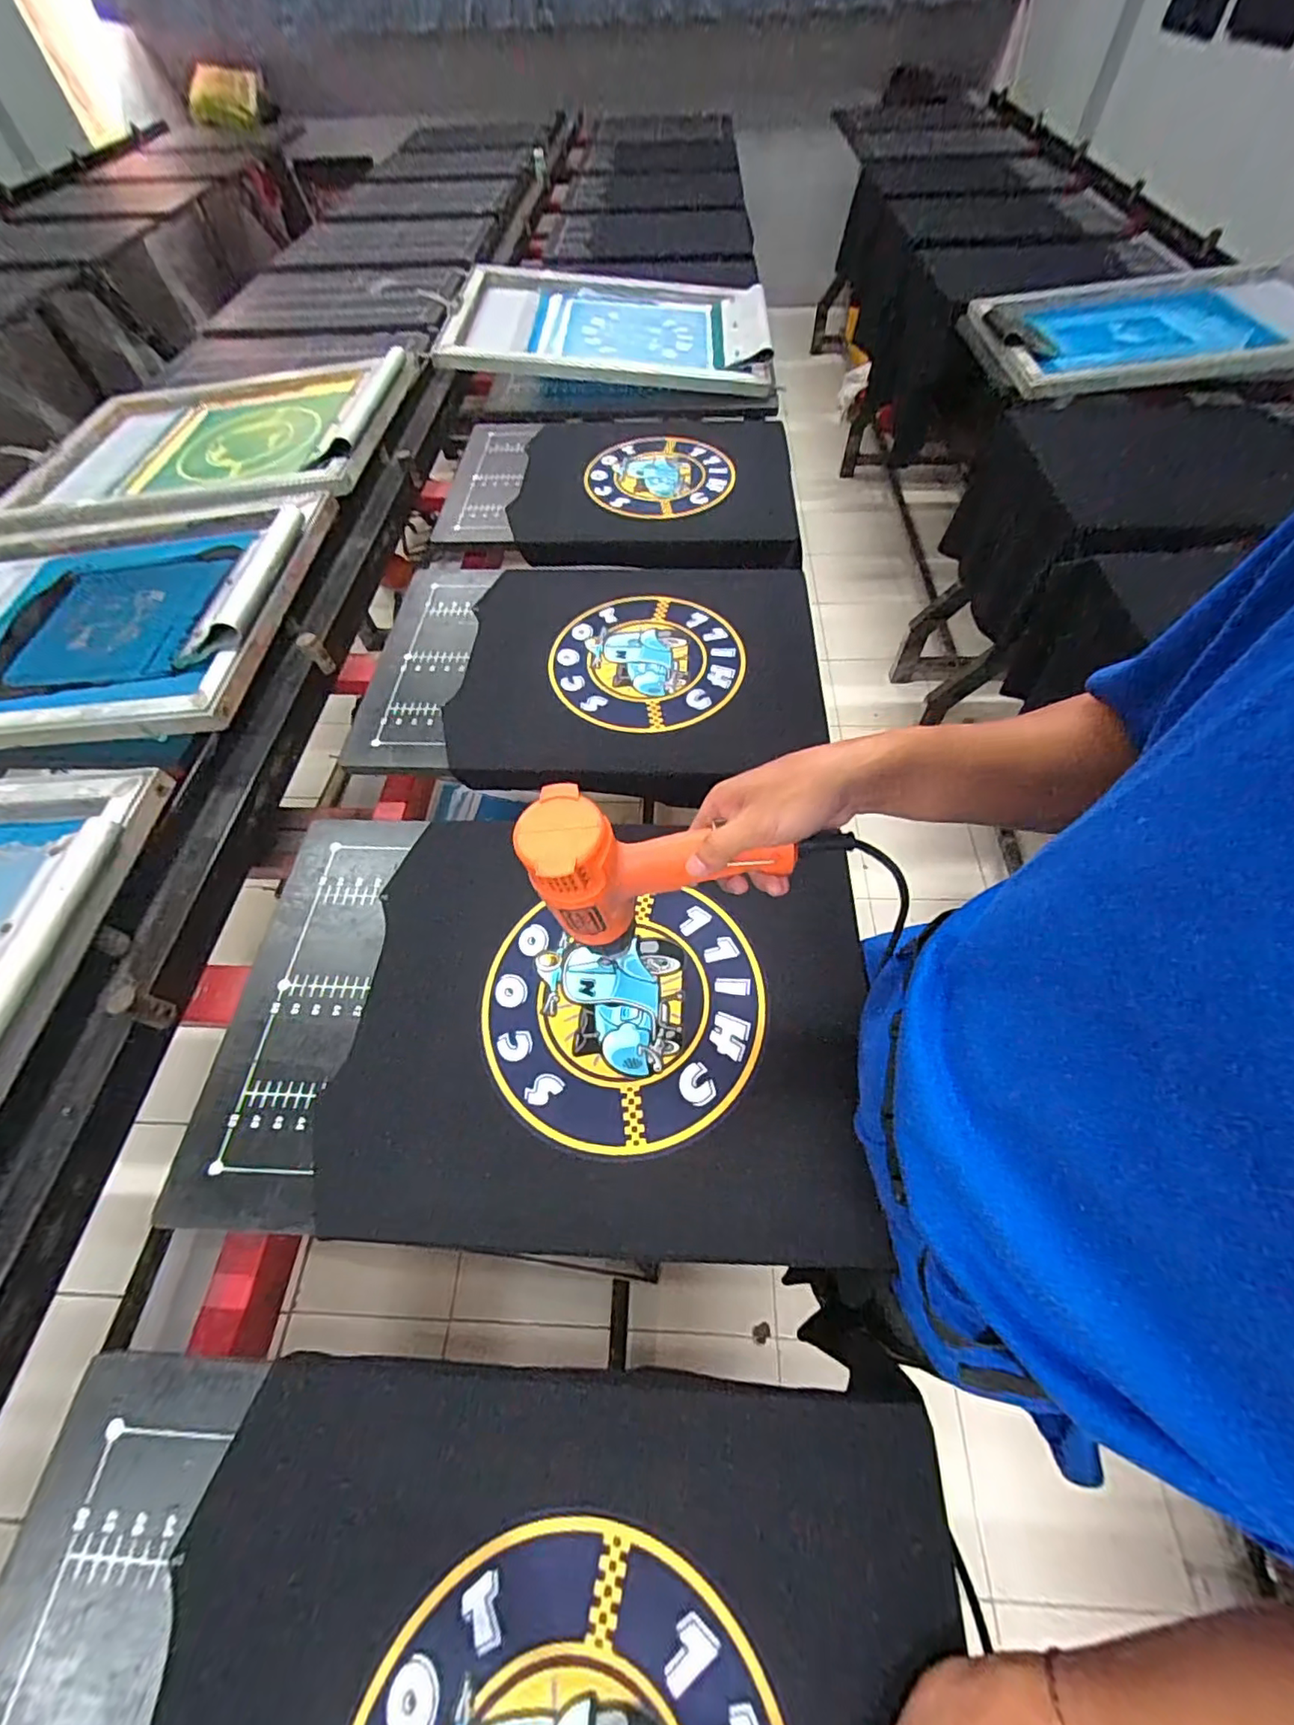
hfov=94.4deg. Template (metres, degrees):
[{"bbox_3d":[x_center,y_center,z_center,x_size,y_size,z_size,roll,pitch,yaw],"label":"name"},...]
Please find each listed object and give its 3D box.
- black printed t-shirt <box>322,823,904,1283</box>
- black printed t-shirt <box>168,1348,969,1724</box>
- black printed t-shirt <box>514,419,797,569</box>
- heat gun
[{"bbox_3d":[-0.038,0.137,0.554,0.461,0.010,0.375,4,59,4],"label":"black printed t-shirt"},{"bbox_3d":[-0.053,0.519,0.302,0.452,0.038,0.395,-1,58,2],"label":"black printed t-shirt"},{"bbox_3d":[0.011,-0.659,1.045,0.463,0.035,0.462,1,58,3],"label":"black printed t-shirt"},{"bbox_3d":[0.005,0.003,0.443,0.176,0.129,0.066,-9,58,-3],"label":"heat gun"}]

